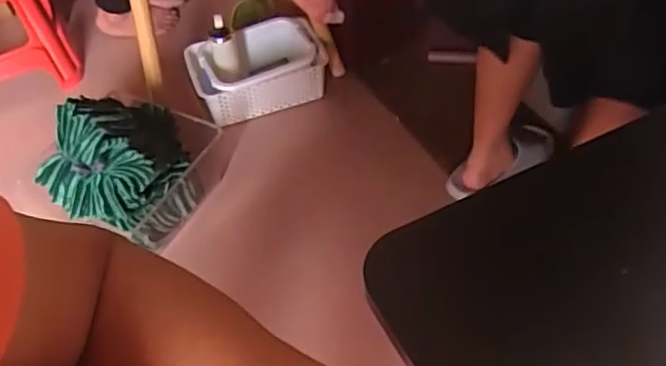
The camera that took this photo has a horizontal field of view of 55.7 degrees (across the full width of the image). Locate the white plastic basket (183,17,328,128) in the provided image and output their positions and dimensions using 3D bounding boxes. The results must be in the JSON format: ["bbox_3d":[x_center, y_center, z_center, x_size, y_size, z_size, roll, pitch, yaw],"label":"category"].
[{"bbox_3d":[-0.184,-0.280,1.548,0.314,0.147,0.212,-24,52,-14],"label":"white plastic basket"}]

